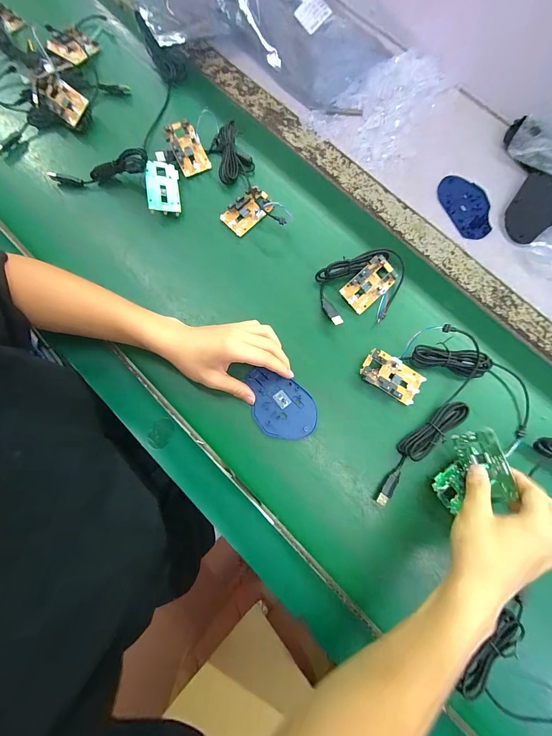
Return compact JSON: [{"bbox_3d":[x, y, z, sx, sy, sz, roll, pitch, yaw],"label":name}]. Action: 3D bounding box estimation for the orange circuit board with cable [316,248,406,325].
[{"bbox_3d":[0.124,-0.113,0.403,0.125,0.025,0.094,-10,79,-3],"label":"orange circuit board with cable"}]

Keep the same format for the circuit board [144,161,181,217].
[{"bbox_3d":[-0.168,-0.269,0.433,0.045,0.012,0.080,-5,82,-13],"label":"circuit board"}]

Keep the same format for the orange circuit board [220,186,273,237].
[{"bbox_3d":[-0.042,-0.233,0.433,0.072,0.012,0.045,-42,82,-8],"label":"orange circuit board"}]

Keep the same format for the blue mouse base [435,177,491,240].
[{"bbox_3d":[0.291,-0.247,0.443,0.069,0.005,0.108,-11,79,-3],"label":"blue mouse base"}]

